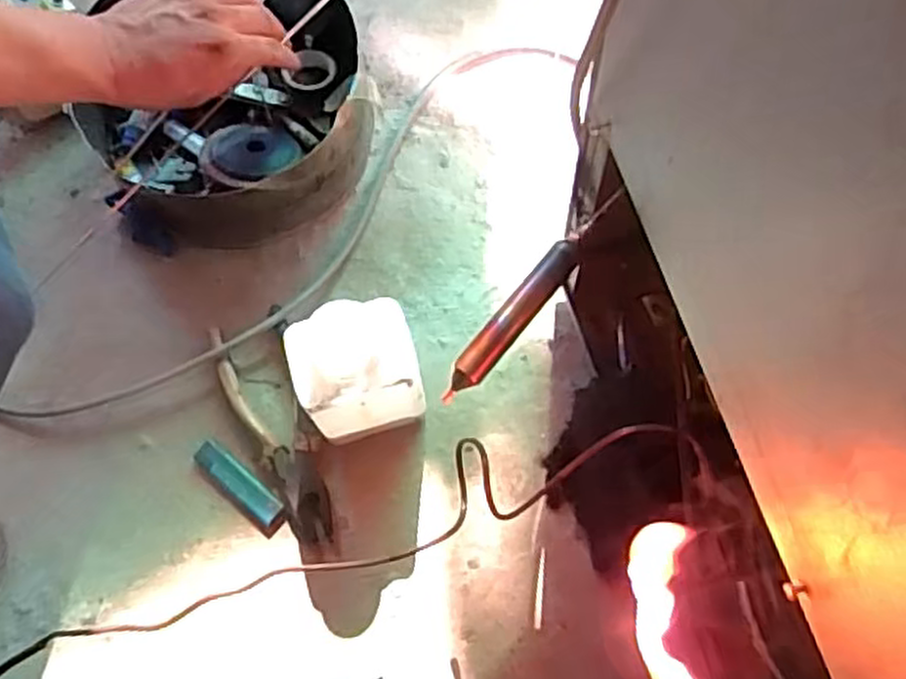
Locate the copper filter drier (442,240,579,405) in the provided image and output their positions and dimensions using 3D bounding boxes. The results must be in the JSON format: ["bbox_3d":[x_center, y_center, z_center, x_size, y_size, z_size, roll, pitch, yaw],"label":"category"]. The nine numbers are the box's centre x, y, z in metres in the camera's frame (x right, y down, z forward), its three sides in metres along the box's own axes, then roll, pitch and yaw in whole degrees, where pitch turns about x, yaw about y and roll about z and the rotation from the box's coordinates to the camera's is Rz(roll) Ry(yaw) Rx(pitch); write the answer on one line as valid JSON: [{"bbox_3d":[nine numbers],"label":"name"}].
[{"bbox_3d":[0.033,-0.011,0.425,0.016,0.020,0.109,39,76,14],"label":"copper filter drier"}]

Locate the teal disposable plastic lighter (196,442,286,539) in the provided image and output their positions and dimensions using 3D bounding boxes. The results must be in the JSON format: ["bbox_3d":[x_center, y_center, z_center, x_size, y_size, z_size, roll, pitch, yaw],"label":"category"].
[{"bbox_3d":[-0.164,0.113,0.587,0.090,0.019,0.024,40,75,15],"label":"teal disposable plastic lighter"}]

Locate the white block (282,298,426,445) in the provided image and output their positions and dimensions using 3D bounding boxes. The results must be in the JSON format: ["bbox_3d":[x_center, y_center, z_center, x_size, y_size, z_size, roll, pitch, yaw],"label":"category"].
[{"bbox_3d":[-0.067,0.027,0.546,0.089,0.148,0.061,-16,71,-4],"label":"white block"}]

